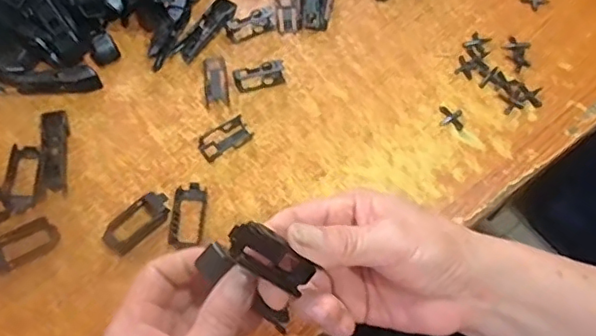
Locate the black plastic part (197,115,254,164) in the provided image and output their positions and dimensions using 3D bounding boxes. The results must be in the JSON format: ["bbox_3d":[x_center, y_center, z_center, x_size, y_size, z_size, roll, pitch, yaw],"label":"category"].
[{"bbox_3d":[-0.055,-0.023,0.441,0.040,0.005,0.021,-30,68,-12],"label":"black plastic part"}]

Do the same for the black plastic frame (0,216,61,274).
[{"bbox_3d":[-0.192,0.054,0.409,0.050,0.004,0.026,-26,67,-11],"label":"black plastic frame"}]

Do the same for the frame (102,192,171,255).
[{"bbox_3d":[-0.113,0.038,0.413,0.050,0.011,0.024,-39,70,-16],"label":"frame"}]

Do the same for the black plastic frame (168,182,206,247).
[{"bbox_3d":[-0.079,0.032,0.418,0.023,0.005,0.050,3,65,2],"label":"black plastic frame"}]

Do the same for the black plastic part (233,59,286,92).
[{"bbox_3d":[-0.030,-0.072,0.458,0.038,0.017,0.014,-17,66,-7],"label":"black plastic part"}]

